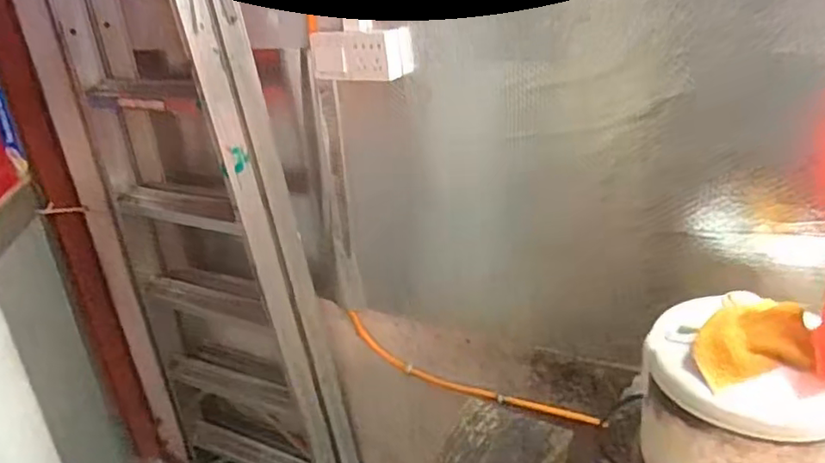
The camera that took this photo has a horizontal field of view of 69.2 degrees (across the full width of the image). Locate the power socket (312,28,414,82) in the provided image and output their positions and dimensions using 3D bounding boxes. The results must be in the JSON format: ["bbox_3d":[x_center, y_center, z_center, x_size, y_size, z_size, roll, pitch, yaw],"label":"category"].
[{"bbox_3d":[-0.101,-0.344,1.157,0.205,0.089,0.094,18,33,39],"label":"power socket"}]

